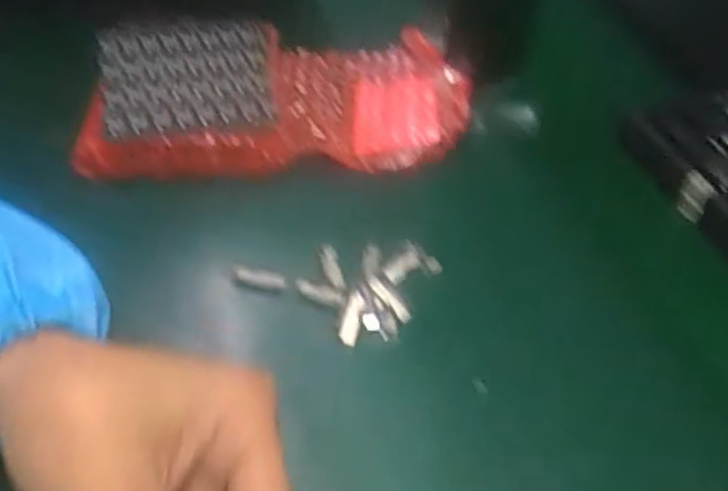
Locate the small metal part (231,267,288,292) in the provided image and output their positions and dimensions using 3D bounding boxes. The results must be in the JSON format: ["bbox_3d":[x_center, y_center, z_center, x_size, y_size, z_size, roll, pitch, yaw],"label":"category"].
[{"bbox_3d":[-0.052,0.017,0.348,0.029,0.004,0.008,13,47,9],"label":"small metal part"}]

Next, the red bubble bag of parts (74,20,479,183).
[{"bbox_3d":[-0.051,-0.093,0.427,0.219,0.029,0.121,-5,47,-8],"label":"red bubble bag of parts"}]

